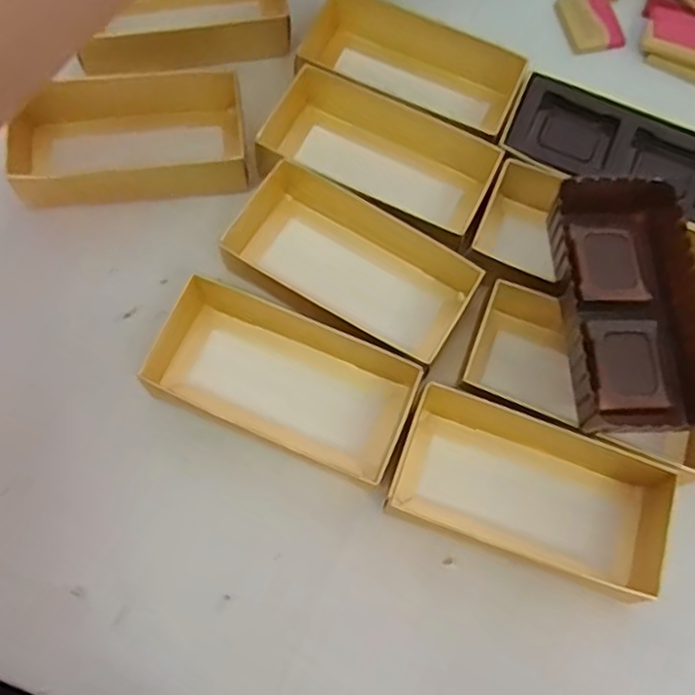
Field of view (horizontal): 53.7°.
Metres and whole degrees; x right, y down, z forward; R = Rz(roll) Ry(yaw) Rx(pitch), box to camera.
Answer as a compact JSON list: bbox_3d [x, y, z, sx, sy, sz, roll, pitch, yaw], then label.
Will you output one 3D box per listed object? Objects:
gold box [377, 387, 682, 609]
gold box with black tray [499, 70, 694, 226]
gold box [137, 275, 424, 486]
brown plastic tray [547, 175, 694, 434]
[{"bbox_3d":[0.081,0.060,0.305,0.112,0.028,0.066,21,72,4],"label":"gold box"},{"bbox_3d":[0.138,-0.098,0.359,0.111,0.032,0.050,24,72,6],"label":"gold box with black tray"},{"bbox_3d":[-0.030,0.013,0.323,0.119,0.031,0.061,21,72,5],"label":"gold box"},{"bbox_3d":[0.124,-0.020,0.302,0.054,0.022,0.111,-4,70,-3],"label":"brown plastic tray"}]

